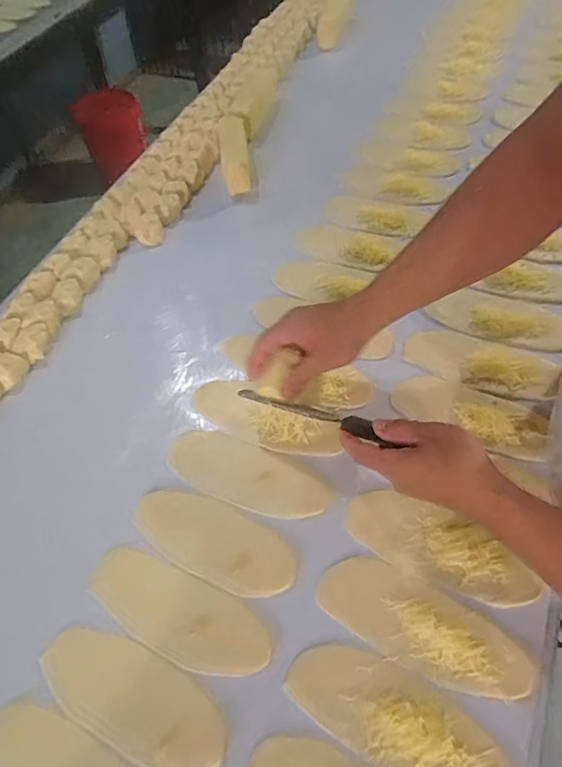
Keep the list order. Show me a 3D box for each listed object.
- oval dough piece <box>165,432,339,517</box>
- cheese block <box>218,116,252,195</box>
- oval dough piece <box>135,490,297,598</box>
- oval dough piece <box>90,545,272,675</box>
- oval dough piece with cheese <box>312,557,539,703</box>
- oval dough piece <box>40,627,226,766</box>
[{"bbox_3d":[-0.039,0.102,0.547,0.190,0.009,0.070,20,60,16],"label":"oval dough piece"},{"bbox_3d":[-0.077,-0.398,0.853,0.053,0.061,0.164,-7,56,-1],"label":"cheese block"},{"bbox_3d":[-0.071,0.163,0.509,0.178,0.006,0.075,20,60,16],"label":"oval dough piece"},{"bbox_3d":[-0.103,0.219,0.468,0.191,0.004,0.071,20,60,16],"label":"oval dough piece"},{"bbox_3d":[0.125,0.218,0.442,0.183,0.020,0.074,28,62,20],"label":"oval dough piece with cheese"},{"bbox_3d":[-0.134,0.275,0.430,0.182,0.007,0.073,22,61,17],"label":"oval dough piece"}]

